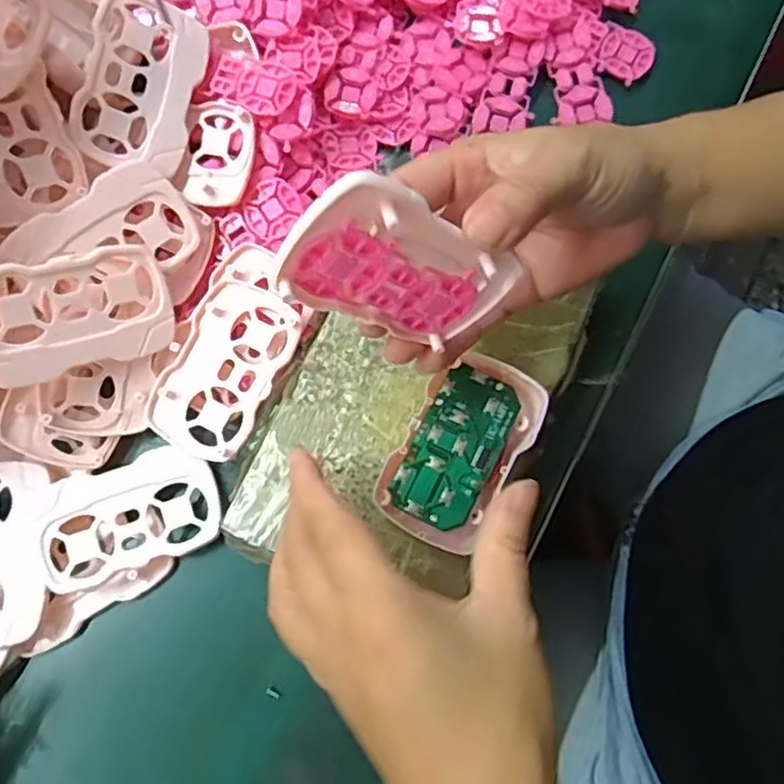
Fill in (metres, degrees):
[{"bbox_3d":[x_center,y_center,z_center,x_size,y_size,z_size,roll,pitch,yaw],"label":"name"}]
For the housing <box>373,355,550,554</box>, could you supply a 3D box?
[{"bbox_3d":[0.032,0.027,0.309,0.050,0.018,0.087,30,78,9],"label":"housing"}]

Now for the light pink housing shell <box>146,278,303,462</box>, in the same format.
[{"bbox_3d":[-0.085,-0.012,0.335,0.054,0.011,0.087,25,78,7],"label":"light pink housing shell"}]

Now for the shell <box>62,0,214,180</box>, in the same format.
[{"bbox_3d":[-0.128,-0.156,0.339,0.053,0.021,0.086,15,87,-19],"label":"shell"}]

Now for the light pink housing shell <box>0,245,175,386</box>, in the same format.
[{"bbox_3d":[-0.149,-0.037,0.310,0.087,0.009,0.053,-17,109,-30],"label":"light pink housing shell"}]

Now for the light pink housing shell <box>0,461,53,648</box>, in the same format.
[{"bbox_3d":[-0.193,0.078,0.321,0.057,0.017,0.085,-2,76,1],"label":"light pink housing shell"}]

